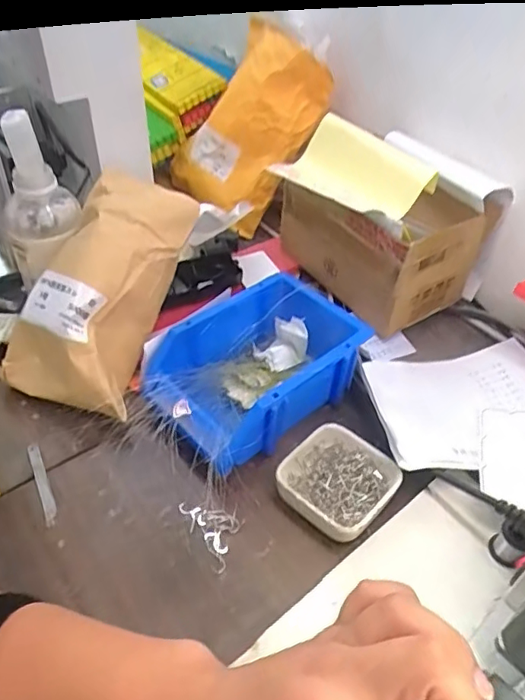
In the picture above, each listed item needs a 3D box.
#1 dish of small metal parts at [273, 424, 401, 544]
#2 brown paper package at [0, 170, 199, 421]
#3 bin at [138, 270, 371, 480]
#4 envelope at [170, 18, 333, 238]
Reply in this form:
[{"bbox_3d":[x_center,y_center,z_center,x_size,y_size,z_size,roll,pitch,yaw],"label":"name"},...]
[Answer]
[{"bbox_3d":[0.062,0.107,0.456,0.081,0.027,0.086,34,52,28],"label":"dish of small metal parts"},{"bbox_3d":[-0.145,-0.054,0.522,0.131,0.082,0.224,20,80,20],"label":"brown paper package"},{"bbox_3d":[-0.007,0.016,0.513,0.190,0.071,0.128,-33,54,-32],"label":"bin"},{"bbox_3d":[-0.025,-0.271,0.722,0.174,0.259,0.093,46,30,6],"label":"envelope"}]

